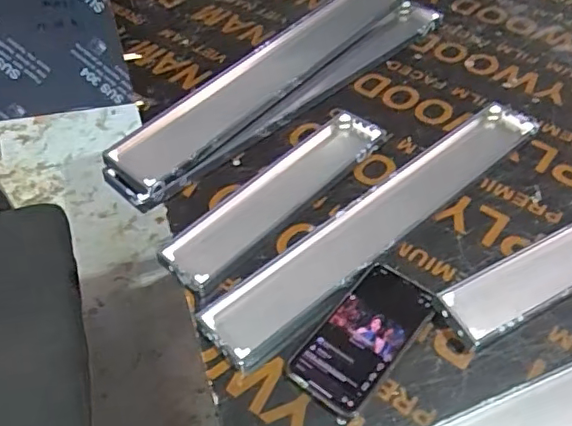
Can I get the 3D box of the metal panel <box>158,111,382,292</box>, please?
[{"bbox_3d":[-0.008,-0.029,0.663,0.080,0.016,0.317,35,55,28],"label":"metal panel"}]

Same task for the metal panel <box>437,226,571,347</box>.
[{"bbox_3d":[0.295,0.047,0.600,0.316,0.024,0.062,-23,51,-21],"label":"metal panel"}]

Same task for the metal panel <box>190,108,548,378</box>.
[{"bbox_3d":[0.117,-0.005,0.647,0.495,0.013,0.085,-33,55,-28],"label":"metal panel"}]

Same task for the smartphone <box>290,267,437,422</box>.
[{"bbox_3d":[0.073,0.114,0.539,0.074,0.016,0.150,33,54,27],"label":"smartphone"}]

